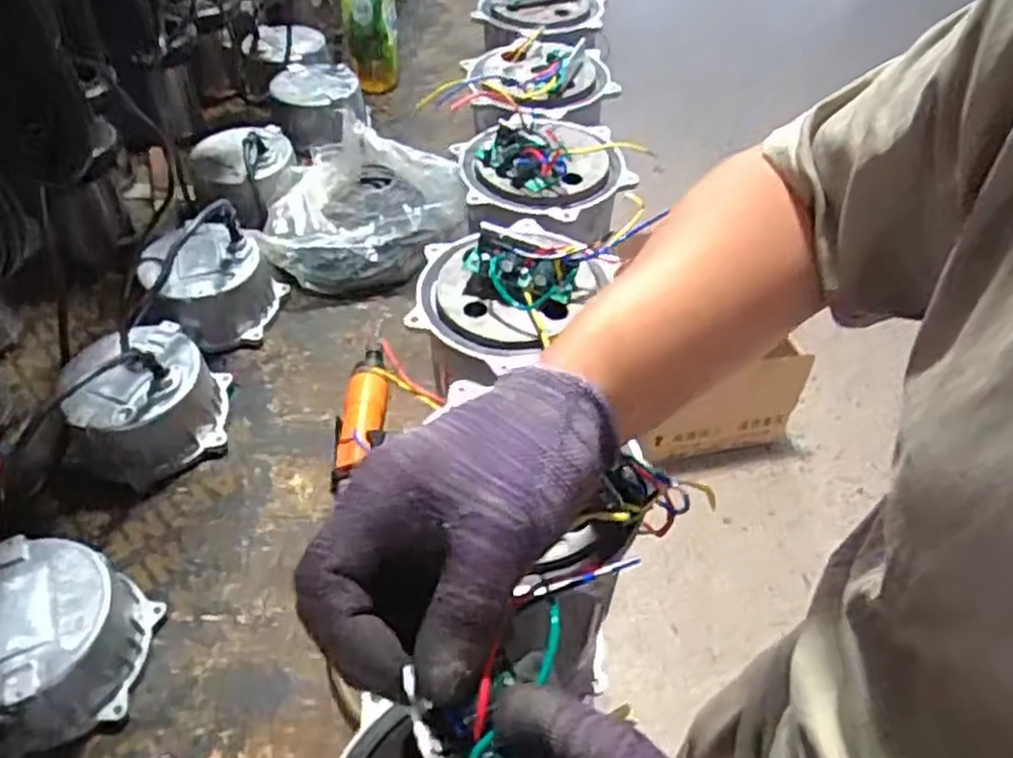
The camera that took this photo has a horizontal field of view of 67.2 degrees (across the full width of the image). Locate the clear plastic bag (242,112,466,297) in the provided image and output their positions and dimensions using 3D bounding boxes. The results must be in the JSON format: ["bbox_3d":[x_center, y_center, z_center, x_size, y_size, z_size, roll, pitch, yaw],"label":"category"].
[{"bbox_3d":[-0.179,-0.214,0.946,0.237,0.130,0.176,-8,49,-8],"label":"clear plastic bag"}]

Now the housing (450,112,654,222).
[{"bbox_3d":[0.034,-0.210,0.696,0.170,0.047,0.153,-34,57,-28],"label":"housing"}]

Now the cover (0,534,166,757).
[{"bbox_3d":[-0.359,0.200,0.600,0.142,0.089,0.145,-24,53,-21],"label":"cover"}]

